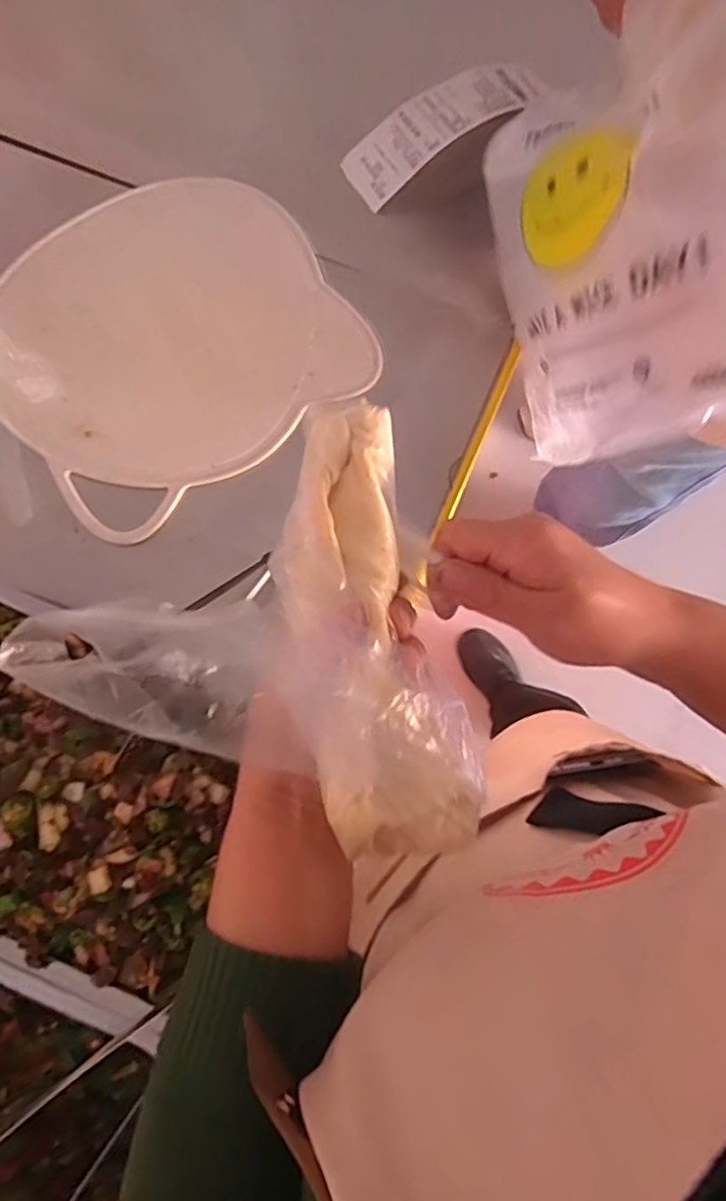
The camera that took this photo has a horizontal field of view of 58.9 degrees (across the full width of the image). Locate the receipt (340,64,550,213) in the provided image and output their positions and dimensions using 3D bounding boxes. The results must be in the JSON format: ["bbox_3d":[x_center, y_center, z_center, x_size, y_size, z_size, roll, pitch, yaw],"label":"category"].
[{"bbox_3d":[0.073,-0.413,0.554,0.186,0.033,0.059,-32,81,-6],"label":"receipt"}]

